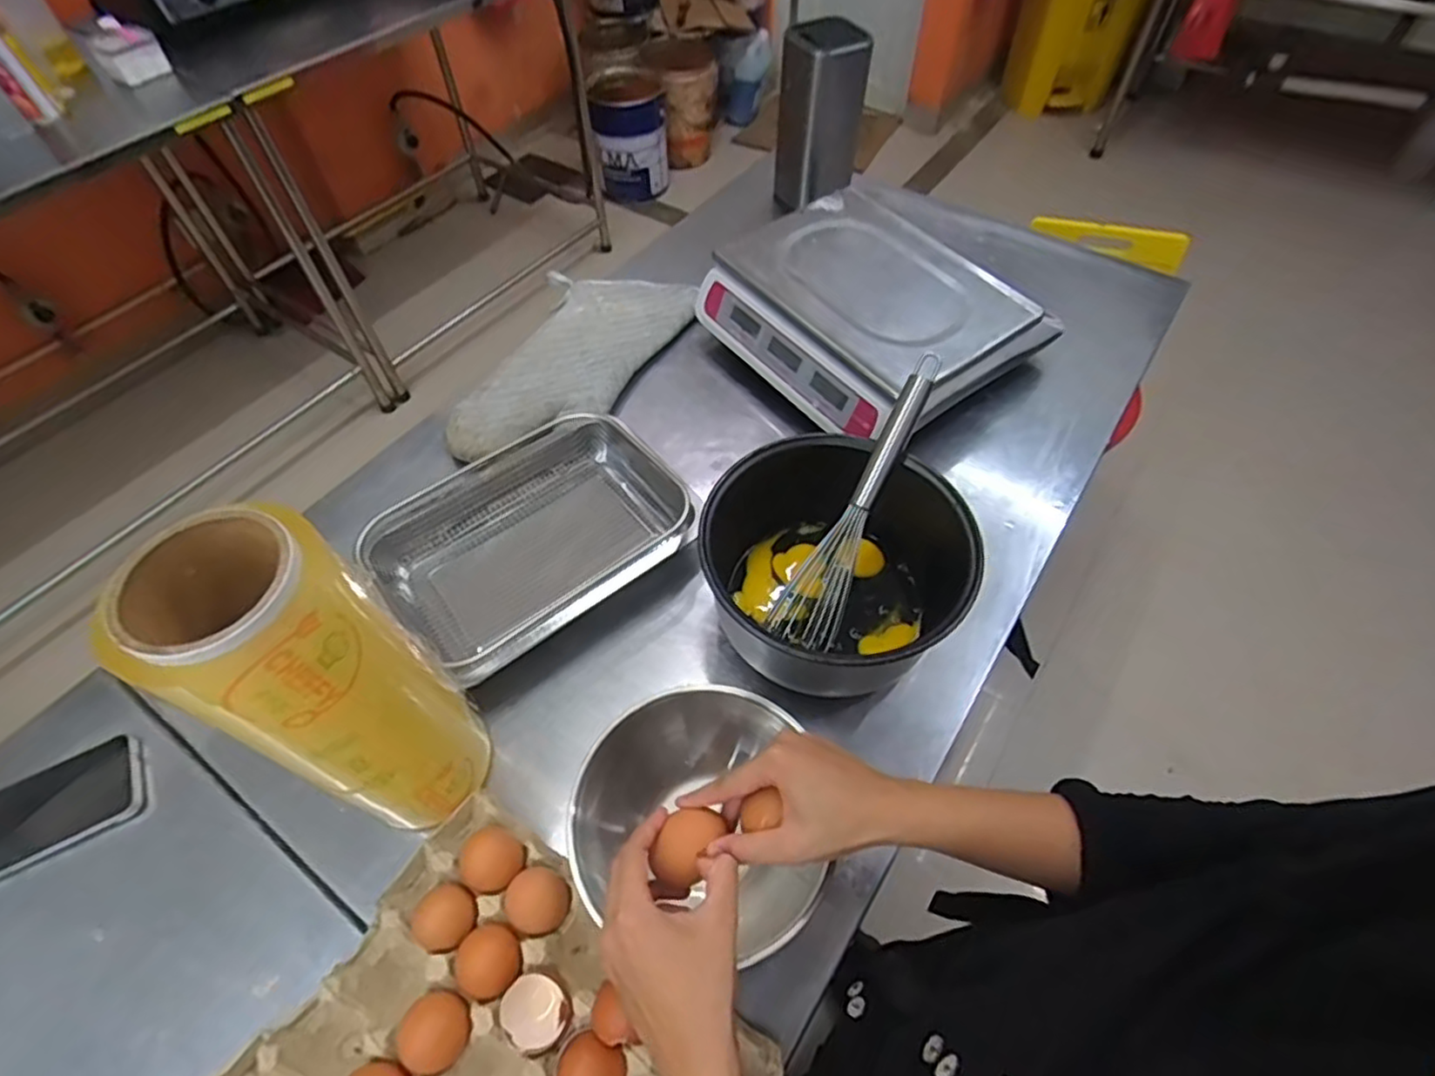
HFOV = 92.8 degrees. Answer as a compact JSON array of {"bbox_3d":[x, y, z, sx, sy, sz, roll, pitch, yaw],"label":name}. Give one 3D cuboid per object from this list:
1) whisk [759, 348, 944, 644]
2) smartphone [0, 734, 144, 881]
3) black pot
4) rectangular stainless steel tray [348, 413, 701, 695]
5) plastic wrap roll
[{"bbox_3d":[0.143,-0.033,0.655,0.067,0.075,0.298,29,101,18],"label":"whisk"},{"bbox_3d":[-0.580,0.238,0.575,0.173,0.010,0.081,-27,61,-17],"label":"smartphone"},{"bbox_3d":[0.105,0.034,0.633,0.233,0.132,0.226,0,56,0],"label":"black pot"},{"bbox_3d":[-0.189,-0.001,0.708,0.303,0.059,0.220,-36,63,-21],"label":"rectangular stainless steel tray"},{"bbox_3d":[-0.250,0.104,0.458,0.107,0.284,0.108,32,61,20],"label":"plastic wrap roll"}]

